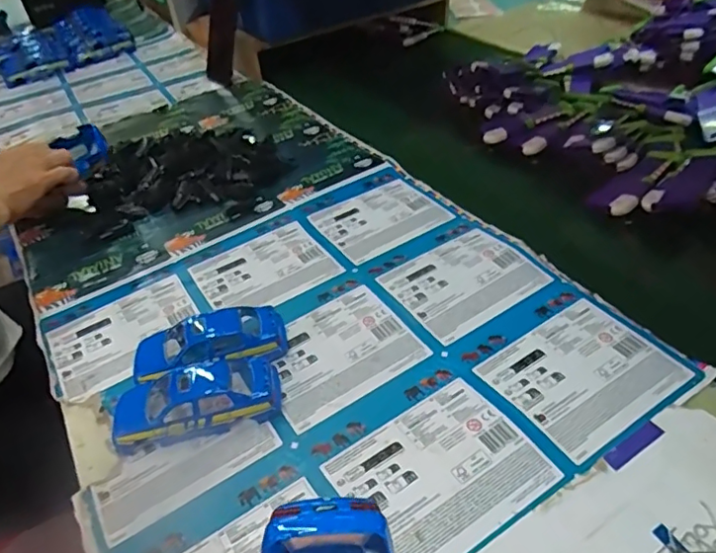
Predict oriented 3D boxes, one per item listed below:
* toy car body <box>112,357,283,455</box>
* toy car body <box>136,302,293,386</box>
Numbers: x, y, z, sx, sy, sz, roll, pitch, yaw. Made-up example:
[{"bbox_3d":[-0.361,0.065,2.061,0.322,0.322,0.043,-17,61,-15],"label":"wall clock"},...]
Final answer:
[{"bbox_3d":[-0.129,0.095,0.435,0.130,0.046,0.054,-13,41,-7],"label":"toy car body"},{"bbox_3d":[-0.130,0.059,0.481,0.131,0.040,0.060,-14,41,-9],"label":"toy car body"}]

